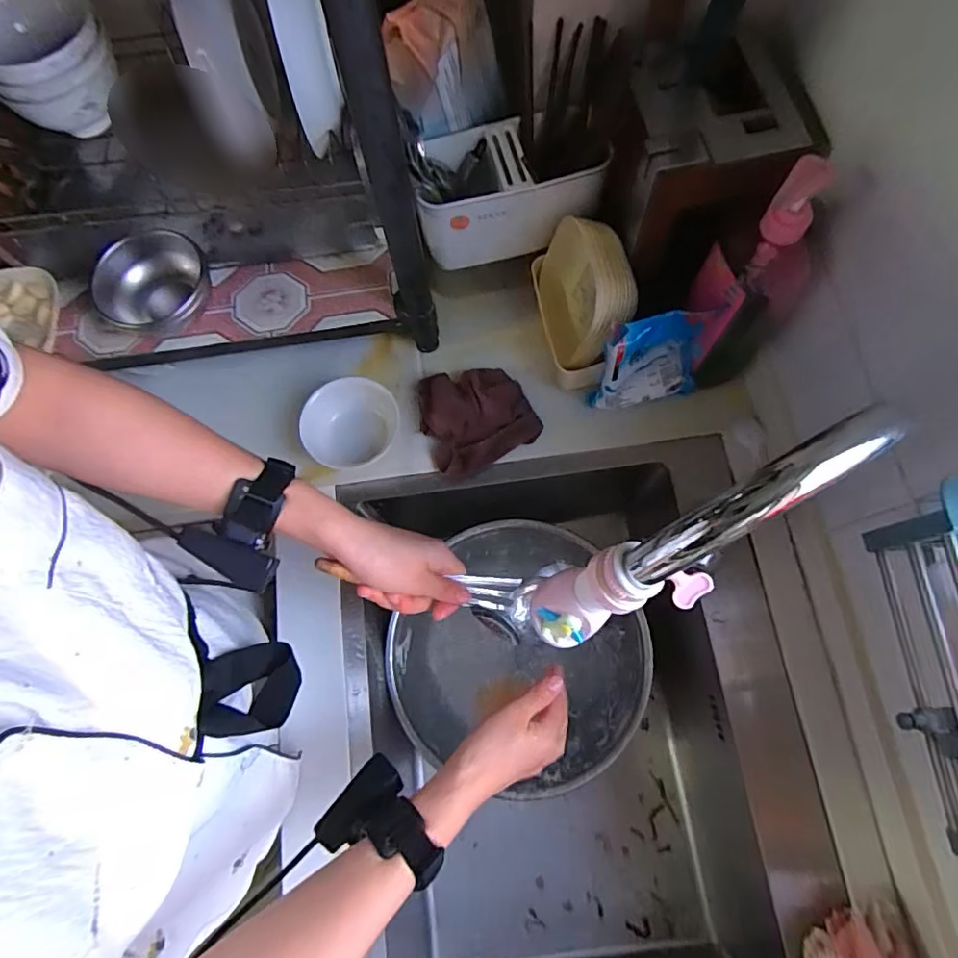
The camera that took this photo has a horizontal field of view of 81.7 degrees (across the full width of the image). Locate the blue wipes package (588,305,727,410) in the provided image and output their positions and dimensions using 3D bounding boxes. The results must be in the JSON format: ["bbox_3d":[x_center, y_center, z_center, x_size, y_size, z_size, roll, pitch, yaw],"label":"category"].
[{"bbox_3d":[0.184,-0.122,0.590,0.119,0.147,0.035,-17,73,-3],"label":"blue wipes package"}]

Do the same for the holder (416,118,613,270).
[{"bbox_3d":[0.030,-0.312,0.605,0.187,0.101,0.095,-9,73,0],"label":"holder"}]

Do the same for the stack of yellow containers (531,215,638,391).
[{"bbox_3d":[0.116,-0.195,0.617,0.078,0.133,0.152,-11,73,-1],"label":"stack of yellow containers"}]

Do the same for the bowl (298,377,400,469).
[{"bbox_3d":[-0.149,-0.064,0.637,0.109,0.043,0.089,-4,73,1],"label":"bowl"}]

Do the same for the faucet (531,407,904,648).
[{"bbox_3d":[0.113,0.041,0.312,0.231,0.048,0.052,-43,70,36],"label":"faucet"}]

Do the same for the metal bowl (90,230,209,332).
[{"bbox_3d":[-0.350,-0.202,0.602,0.106,0.057,0.112,-1,73,2],"label":"metal bowl"}]

